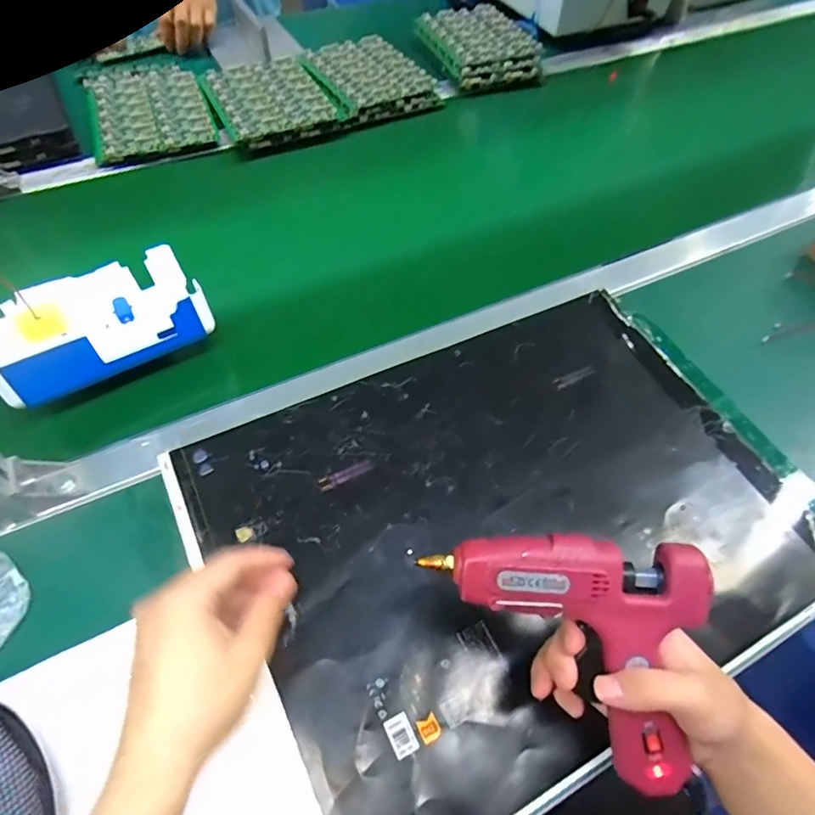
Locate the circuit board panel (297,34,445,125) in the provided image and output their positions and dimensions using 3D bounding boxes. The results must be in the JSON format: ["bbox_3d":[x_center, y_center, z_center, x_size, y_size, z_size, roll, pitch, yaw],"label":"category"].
[{"bbox_3d":[-0.062,-0.509,0.807,0.165,0.027,0.197,-22,61,-17],"label":"circuit board panel"}]

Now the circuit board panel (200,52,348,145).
[{"bbox_3d":[-0.199,-0.451,0.752,0.159,0.007,0.186,-24,62,-18],"label":"circuit board panel"}]

